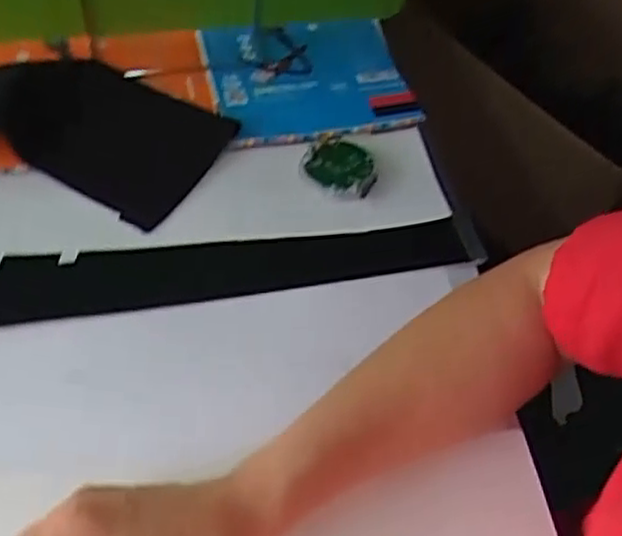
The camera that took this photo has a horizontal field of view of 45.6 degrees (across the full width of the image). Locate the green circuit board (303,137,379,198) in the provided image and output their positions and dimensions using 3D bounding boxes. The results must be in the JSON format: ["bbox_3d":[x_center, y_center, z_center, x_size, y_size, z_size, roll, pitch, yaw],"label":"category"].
[{"bbox_3d":[0.023,-0.080,0.567,0.055,0.008,0.059,15,51,7],"label":"green circuit board"}]

